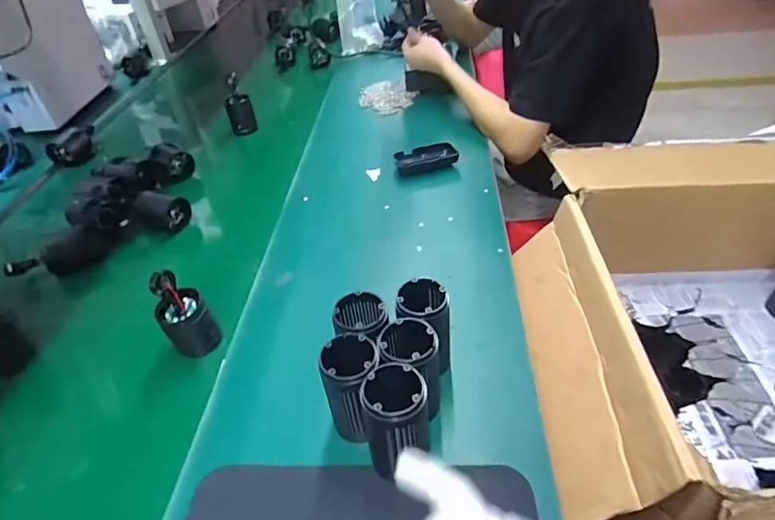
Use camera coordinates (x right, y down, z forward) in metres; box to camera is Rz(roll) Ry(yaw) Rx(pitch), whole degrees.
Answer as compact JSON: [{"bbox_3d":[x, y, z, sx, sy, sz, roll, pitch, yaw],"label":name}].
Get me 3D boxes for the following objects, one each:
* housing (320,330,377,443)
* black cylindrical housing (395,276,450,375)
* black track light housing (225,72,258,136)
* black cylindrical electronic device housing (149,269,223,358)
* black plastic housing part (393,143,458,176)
[{"bbox_3d":[-0.032,0.120,0.452,0.050,0.096,0.050,-3,41,3],"label":"housing"},{"bbox_3d":[0.036,0.074,0.500,0.052,0.104,0.050,-3,41,3],"label":"black cylindrical housing"},{"bbox_3d":[-0.310,-0.321,1.006,0.054,0.115,0.043,-15,41,-11],"label":"black track light housing"},{"bbox_3d":[-0.233,0.060,0.552,0.053,0.111,0.044,-26,45,-23],"label":"black cylindrical electronic device housing"},{"bbox_3d":[0.066,-0.176,0.837,0.104,0.028,0.045,-14,41,-10],"label":"black plastic housing part"}]

